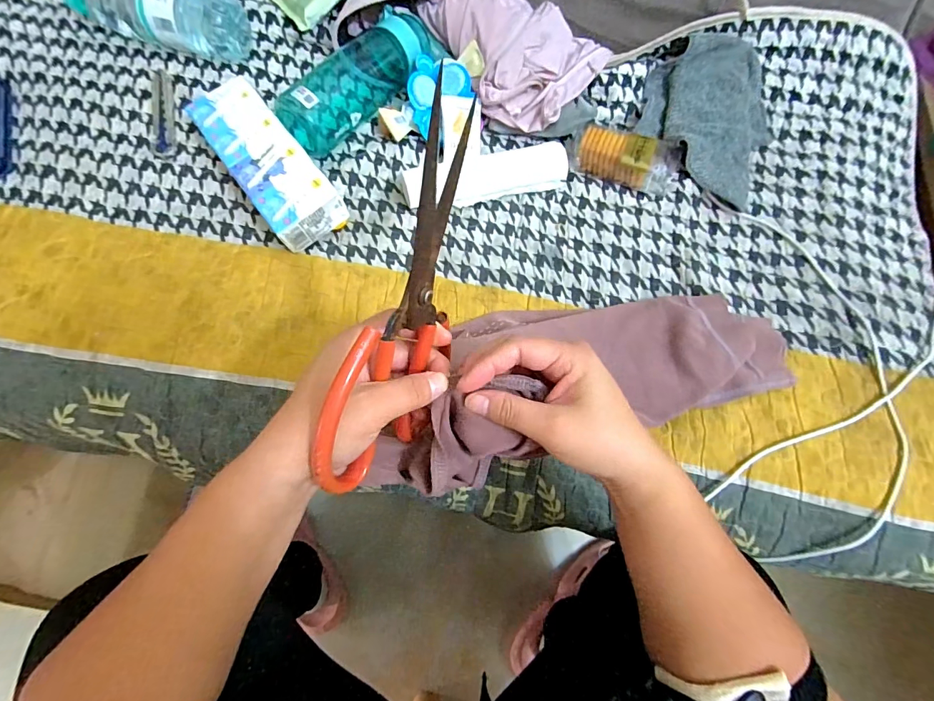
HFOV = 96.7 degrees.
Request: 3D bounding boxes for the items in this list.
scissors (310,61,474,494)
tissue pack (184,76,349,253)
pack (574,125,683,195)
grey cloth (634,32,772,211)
[{"bbox_3d":[-0.031,-0.023,0.238,0.028,0.088,0.213,21,98,6],"label":"scissors"},{"bbox_3d":[-0.215,-0.202,0.439,0.074,0.042,0.210,-37,74,-15],"label":"tissue pack"},{"bbox_3d":[0.188,-0.225,0.490,0.121,0.043,0.049,17,69,4],"label":"pack"},{"bbox_3d":[0.297,-0.296,0.504,0.158,0.039,0.214,27,70,8],"label":"grey cloth"}]

